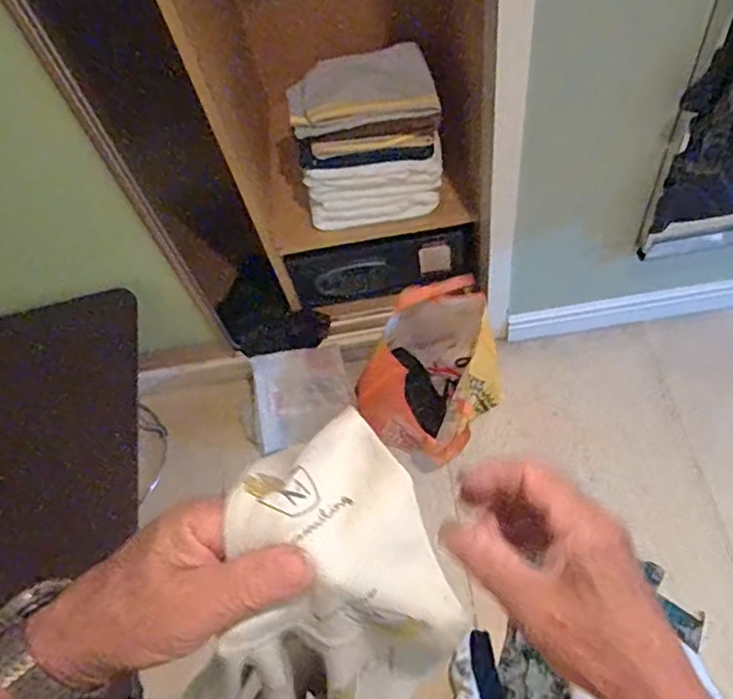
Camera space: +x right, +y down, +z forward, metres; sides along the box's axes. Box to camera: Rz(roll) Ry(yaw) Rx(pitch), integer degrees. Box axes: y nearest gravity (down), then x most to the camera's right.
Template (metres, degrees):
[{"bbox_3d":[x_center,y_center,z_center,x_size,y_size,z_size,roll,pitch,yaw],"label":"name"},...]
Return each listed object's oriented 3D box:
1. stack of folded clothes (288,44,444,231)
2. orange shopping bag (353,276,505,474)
[{"bbox_3d":[-0.004,-0.445,1.324,0.299,0.273,0.226,-12,58,2],"label":"stack of folded clothes"},{"bbox_3d":[0.161,0.047,1.418,0.316,0.257,0.397,37,71,26],"label":"orange shopping bag"}]

